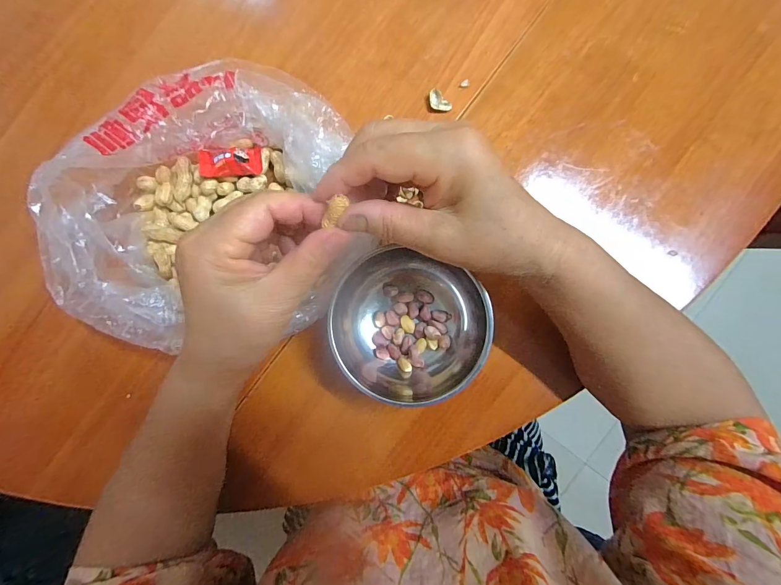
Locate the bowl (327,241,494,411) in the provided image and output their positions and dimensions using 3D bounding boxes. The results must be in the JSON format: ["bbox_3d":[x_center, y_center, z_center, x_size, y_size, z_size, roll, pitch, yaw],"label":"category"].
[{"bbox_3d":[0.012,0.032,0.285,0.120,0.062,0.116,0,88,4],"label":"bowl"}]

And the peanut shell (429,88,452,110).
[{"bbox_3d":[0.043,-0.169,0.317,0.014,0.005,0.022,-43,86,2],"label":"peanut shell"}]

